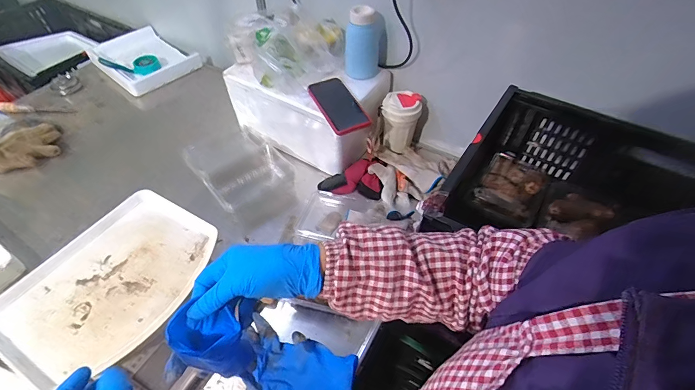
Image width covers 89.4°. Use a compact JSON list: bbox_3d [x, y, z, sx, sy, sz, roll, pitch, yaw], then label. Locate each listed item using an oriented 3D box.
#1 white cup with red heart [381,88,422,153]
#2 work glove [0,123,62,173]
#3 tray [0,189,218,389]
[{"bbox_3d":[0.121,-0.167,0.824,0.082,0.130,0.076,2,46,-2],"label":"white cup with red heart"},{"bbox_3d":[-0.817,-0.108,0.862,0.191,0.045,0.112,-32,56,-30],"label":"work glove"},{"bbox_3d":[-0.360,0.126,0.540,0.224,0.025,0.291,24,49,19],"label":"tray"}]

